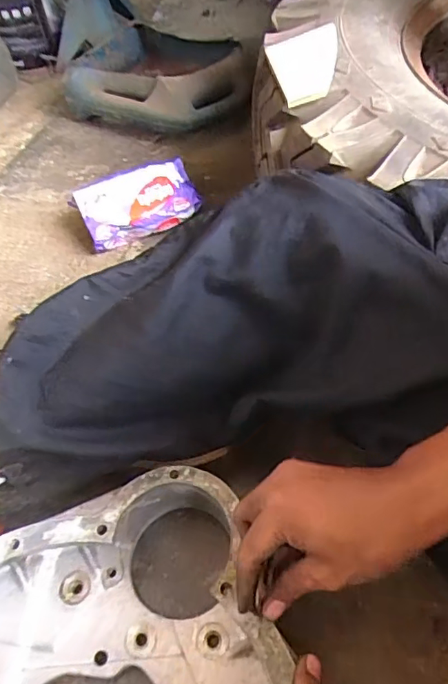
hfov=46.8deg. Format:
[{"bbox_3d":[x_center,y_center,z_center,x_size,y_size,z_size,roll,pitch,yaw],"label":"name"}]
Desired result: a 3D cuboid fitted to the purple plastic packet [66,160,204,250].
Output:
[{"bbox_3d":[-0.116,-0.191,0.710,0.160,0.036,0.087,-22,92,-14],"label":"purple plastic packet"}]

